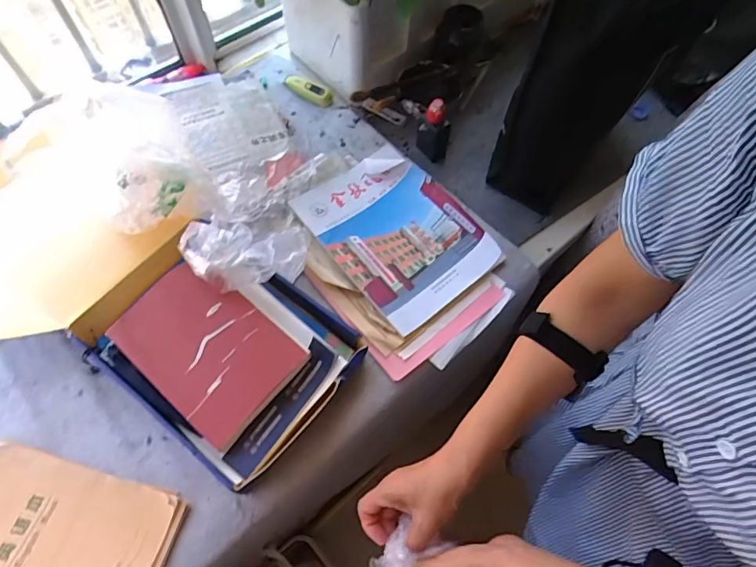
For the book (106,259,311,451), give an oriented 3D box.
[{"bbox_3d":[-0.211,0.075,0.577,0.210,0.019,0.147,39,76,13],"label":"book"}]

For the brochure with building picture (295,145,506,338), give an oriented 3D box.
[{"bbox_3d":[0.024,-0.081,0.709,0.193,0.027,0.273,-38,72,-11],"label":"brochure with building picture"}]

